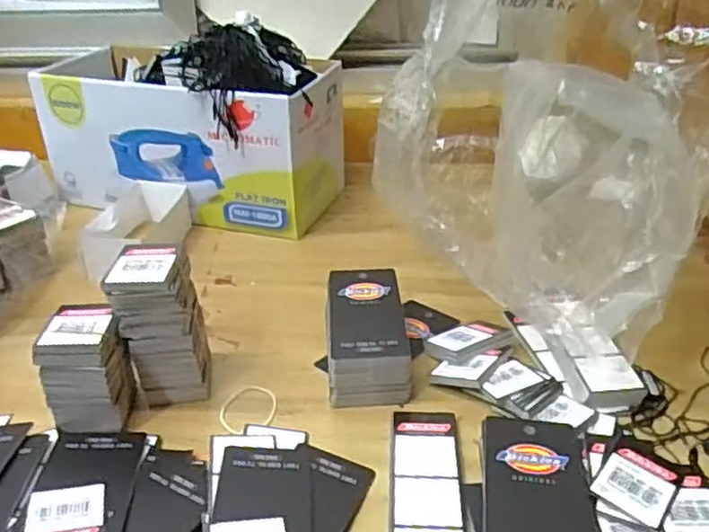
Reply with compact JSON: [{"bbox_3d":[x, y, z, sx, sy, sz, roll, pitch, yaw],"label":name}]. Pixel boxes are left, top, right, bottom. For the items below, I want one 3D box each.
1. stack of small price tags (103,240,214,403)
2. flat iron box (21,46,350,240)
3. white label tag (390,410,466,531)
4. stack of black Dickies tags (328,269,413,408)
[{"bbox_3d":[-0.121,0.038,0.437,0.042,0.098,0.049,-4,31,-1],"label":"stack of small price tags"},{"bbox_3d":[-0.153,-0.126,0.679,0.262,0.140,0.124,9,33,19],"label":"flat iron box"},{"bbox_3d":[0.039,0.121,0.370,0.038,0.004,0.121,0,31,5],"label":"white label tag"},{"bbox_3d":[0.009,0.046,0.473,0.051,0.035,0.117,-3,31,0],"label":"stack of black Dickies tags"}]

